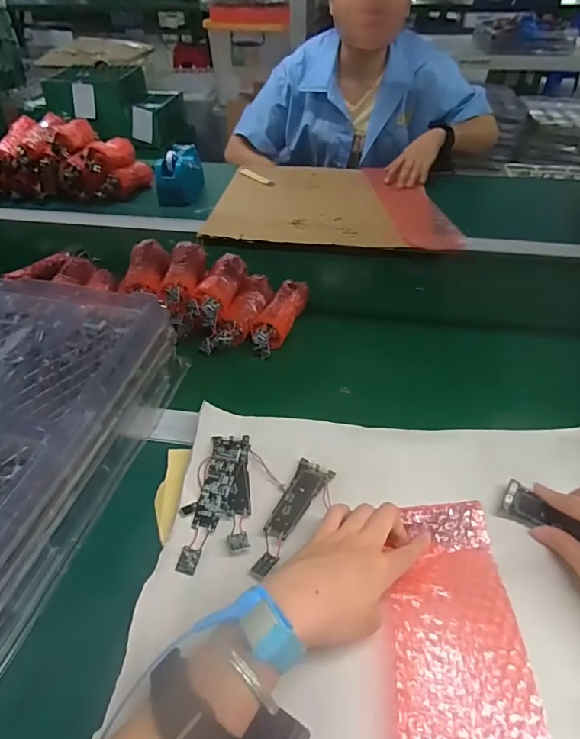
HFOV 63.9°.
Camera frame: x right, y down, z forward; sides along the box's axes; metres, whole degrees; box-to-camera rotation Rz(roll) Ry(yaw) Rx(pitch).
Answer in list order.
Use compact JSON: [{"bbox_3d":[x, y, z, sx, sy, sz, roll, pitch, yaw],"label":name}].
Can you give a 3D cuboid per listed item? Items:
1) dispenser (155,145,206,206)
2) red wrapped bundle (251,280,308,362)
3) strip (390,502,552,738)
[{"bbox_3d":[-0.216,-0.388,0.917,0.066,0.079,0.137,4,43,4],"label":"dispenser"},{"bbox_3d":[-0.014,-0.069,0.586,0.041,0.032,0.121,18,58,19],"label":"red wrapped bundle"},{"bbox_3d":[0.115,0.206,0.295,0.095,0.031,0.259,6,44,7],"label":"strip"}]

